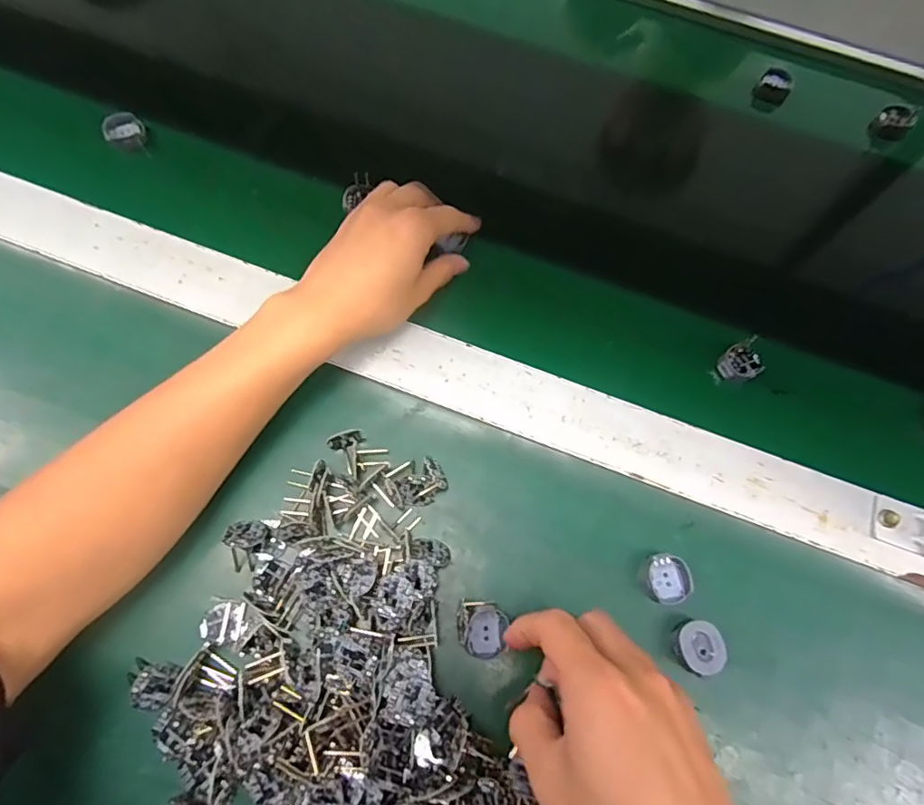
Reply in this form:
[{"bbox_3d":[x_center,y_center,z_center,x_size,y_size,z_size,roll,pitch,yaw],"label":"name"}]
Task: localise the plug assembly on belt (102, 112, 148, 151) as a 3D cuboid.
[{"bbox_3d":[-0.271,-0.217,0.438,0.029,0.024,0.023,-29,74,-13],"label":"plug assembly on belt"}]

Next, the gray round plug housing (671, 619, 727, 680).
[{"bbox_3d":[0.136,0.141,0.311,0.025,0.014,0.029,-5,70,-5],"label":"gray round plug housing"}]

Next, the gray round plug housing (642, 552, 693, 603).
[{"bbox_3d":[0.124,0.106,0.327,0.027,0.009,0.028,1,69,-2],"label":"gray round plug housing"}]

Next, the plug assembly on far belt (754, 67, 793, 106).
[{"bbox_3d":[0.284,-0.286,0.493,0.027,0.019,0.030,32,71,9],"label":"plug assembly on far belt"}]

